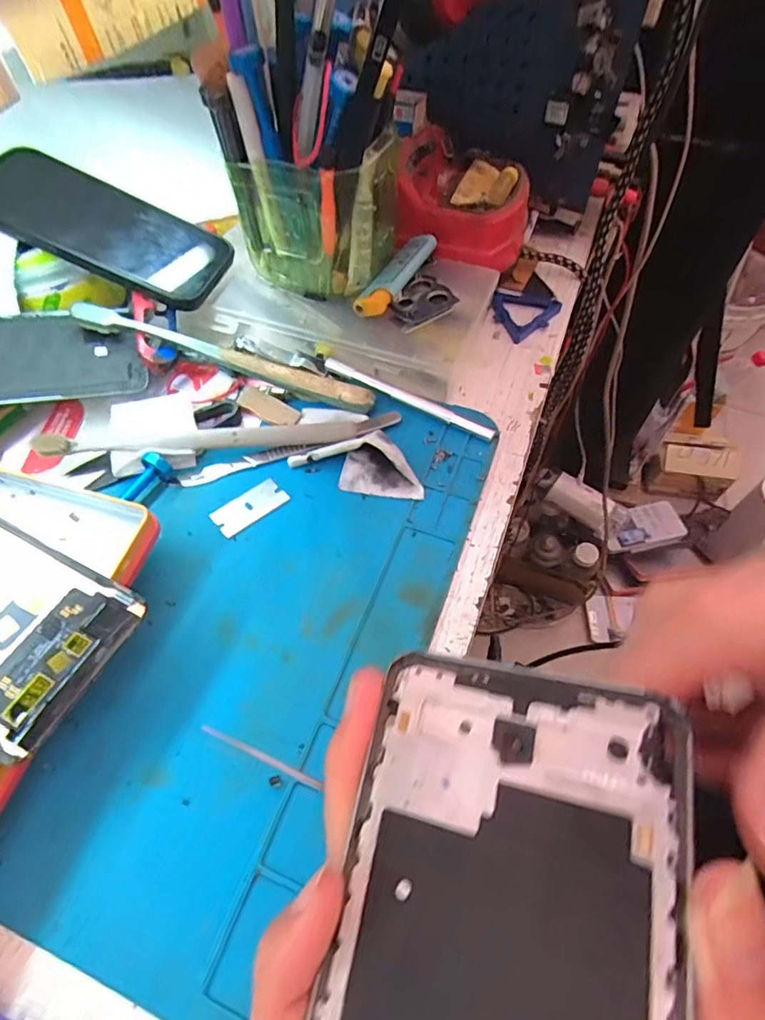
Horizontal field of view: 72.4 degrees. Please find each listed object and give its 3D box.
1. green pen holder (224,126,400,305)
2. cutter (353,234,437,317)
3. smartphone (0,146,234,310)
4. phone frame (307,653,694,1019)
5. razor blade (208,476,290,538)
[{"bbox_3d":[-0.037,-0.174,0.322,0.082,0.090,0.058,15,58,10],"label":"green pen holder"},{"bbox_3d":[0.011,-0.150,0.331,0.021,0.016,0.075,28,61,17],"label":"cutter"},{"bbox_3d":[-0.173,-0.176,0.321,0.147,0.011,0.072,23,57,-7],"label":"smartphone"},{"bbox_3d":[0.019,0.110,0.102,0.071,0.005,0.154,4,63,25],"label":"phone frame"},{"bbox_3d":[-0.071,-0.002,0.278,0.039,0.004,0.020,-35,63,-21],"label":"razor blade"}]

